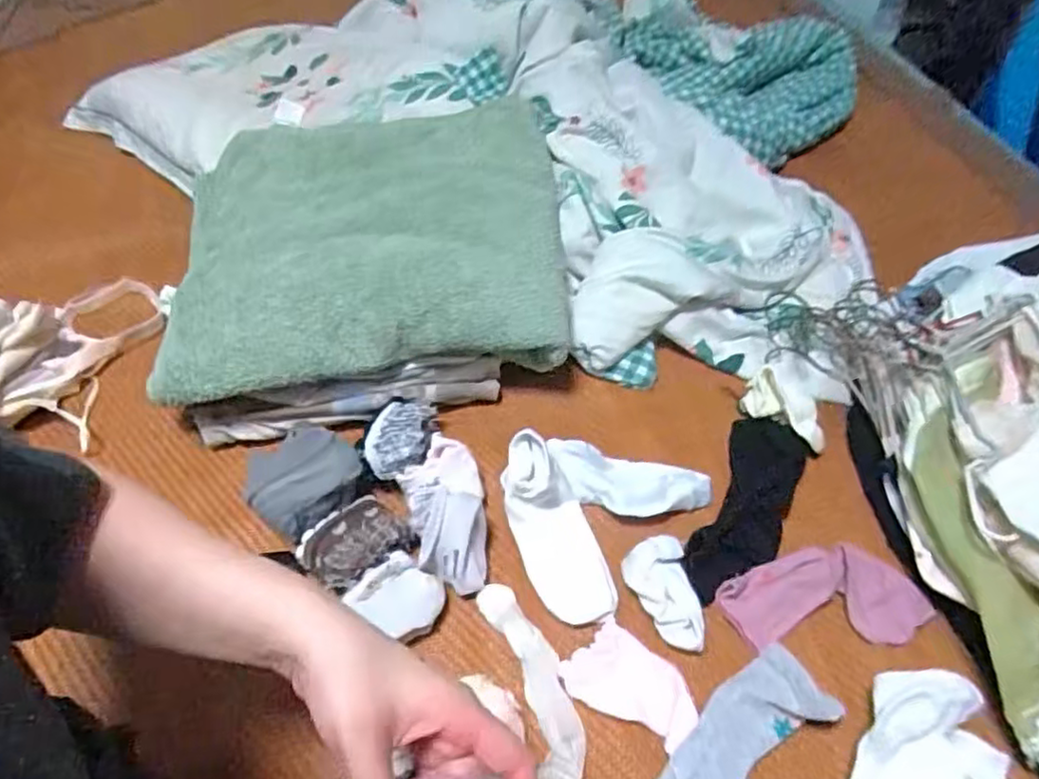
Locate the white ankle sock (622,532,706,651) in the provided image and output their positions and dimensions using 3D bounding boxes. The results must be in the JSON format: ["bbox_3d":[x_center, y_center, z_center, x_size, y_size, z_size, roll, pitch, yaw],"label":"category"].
[{"bbox_3d":[0.117,0.166,0.540,0.049,0.027,0.089,-12,51,-8],"label":"white ankle sock"}]

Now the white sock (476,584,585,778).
[{"bbox_3d":[0.013,0.223,0.499,0.043,0.018,0.165,-16,52,-12],"label":"white sock"}]

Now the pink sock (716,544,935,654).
[{"bbox_3d":[0.247,0.169,0.544,0.158,0.021,0.075,-3,50,-1],"label":"pink sock"}]

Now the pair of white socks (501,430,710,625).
[{"bbox_3d":[0.064,0.091,0.581,0.139,0.063,0.182,35,59,27],"label":"pair of white socks"}]

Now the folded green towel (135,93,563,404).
[{"bbox_3d":[-0.159,-0.170,0.722,0.396,0.071,0.387,-5,50,-3],"label":"folded green towel"}]

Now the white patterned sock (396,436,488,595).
[{"bbox_3d":[-0.063,0.102,0.572,0.065,0.051,0.131,-13,51,-9],"label":"white patterned sock"}]

